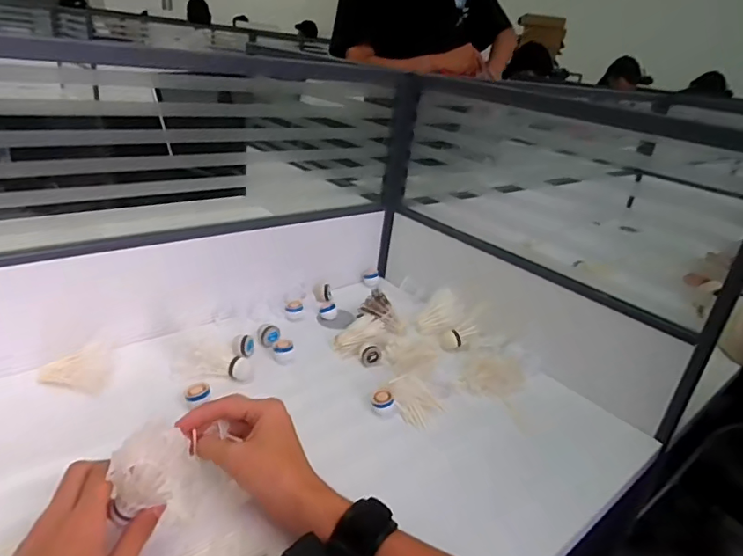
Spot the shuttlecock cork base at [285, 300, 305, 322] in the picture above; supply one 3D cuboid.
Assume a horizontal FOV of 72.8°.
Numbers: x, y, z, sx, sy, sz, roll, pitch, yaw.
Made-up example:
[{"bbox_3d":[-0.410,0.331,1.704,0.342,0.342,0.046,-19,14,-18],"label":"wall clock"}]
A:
[{"bbox_3d":[-0.113,0.048,0.745,0.027,0.021,0.028,4,26,-7],"label":"shuttlecock cork base"}]

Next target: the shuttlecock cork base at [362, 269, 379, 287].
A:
[{"bbox_3d":[-0.001,0.001,0.874,0.028,0.027,0.028,9,26,2],"label":"shuttlecock cork base"}]

